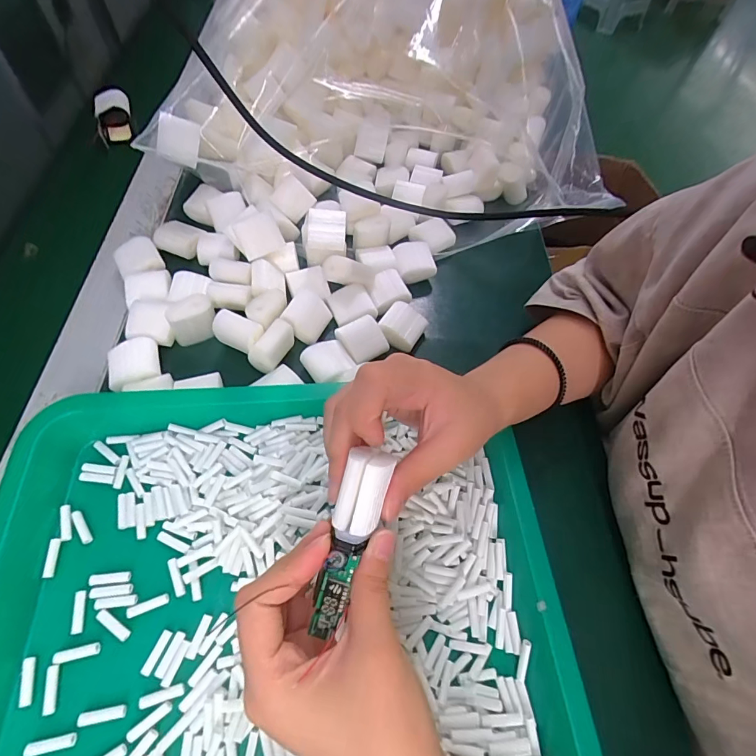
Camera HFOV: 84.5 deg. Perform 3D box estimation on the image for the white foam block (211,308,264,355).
[{"bbox_3d":[-0.113,-0.037,0.336,0.040,0.022,0.020,18,61,6],"label":"white foam block"}]

